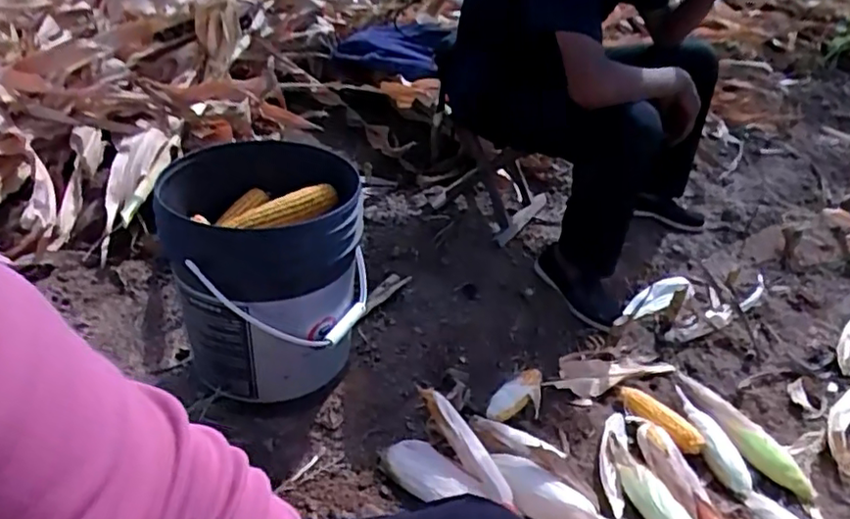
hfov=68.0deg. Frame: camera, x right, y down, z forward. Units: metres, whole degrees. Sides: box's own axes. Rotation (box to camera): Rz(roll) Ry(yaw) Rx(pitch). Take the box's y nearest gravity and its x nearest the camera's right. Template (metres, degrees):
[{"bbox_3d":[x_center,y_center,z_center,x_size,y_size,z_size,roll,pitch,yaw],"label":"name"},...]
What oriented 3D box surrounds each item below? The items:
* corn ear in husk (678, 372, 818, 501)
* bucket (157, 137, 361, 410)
[{"bbox_3d":[0.560,0.298,1.124,0.072,0.043,0.298,-9,40,-17],"label":"corn ear in husk"},{"bbox_3d":[-0.260,0.020,1.064,0.306,0.332,0.309,3,38,-2],"label":"bucket"}]

